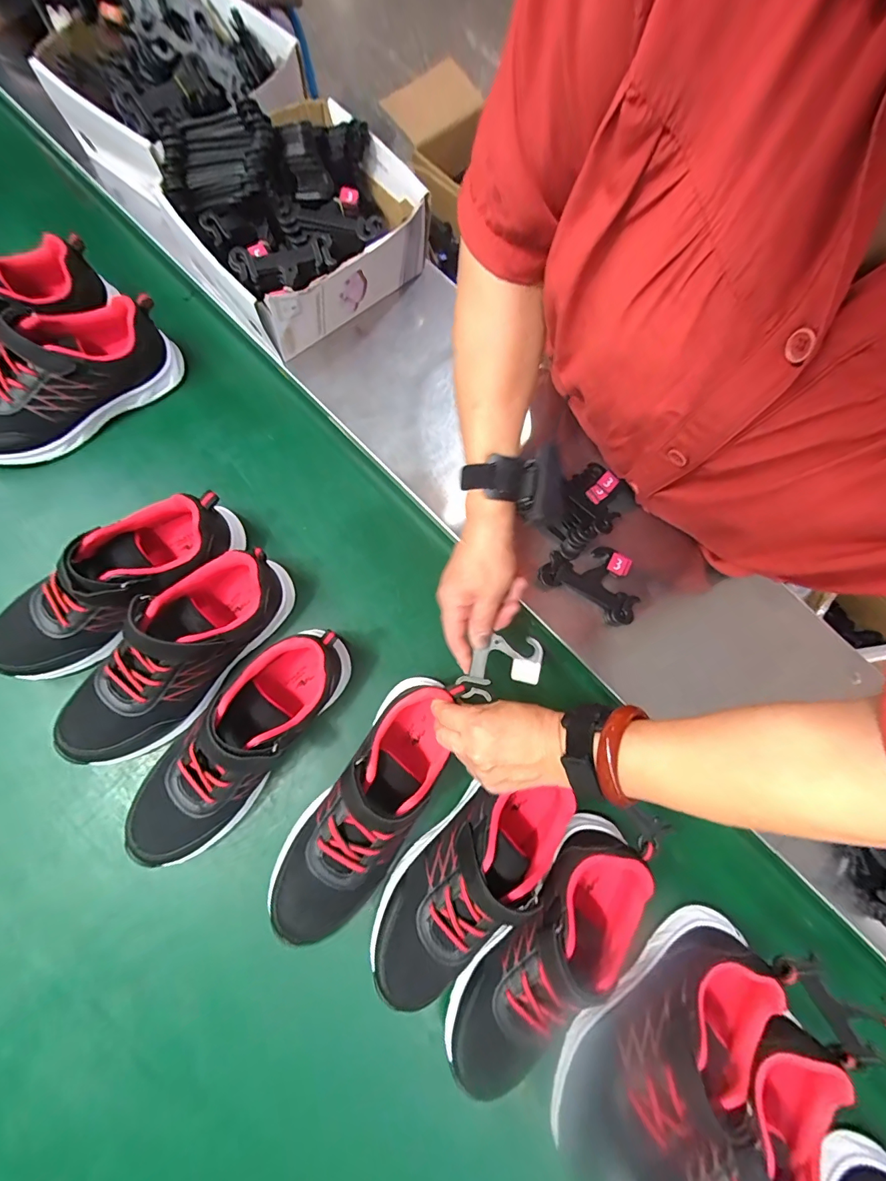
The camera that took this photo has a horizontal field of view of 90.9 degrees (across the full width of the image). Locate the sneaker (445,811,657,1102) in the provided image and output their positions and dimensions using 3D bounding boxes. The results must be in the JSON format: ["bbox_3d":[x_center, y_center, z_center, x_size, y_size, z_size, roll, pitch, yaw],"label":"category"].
[{"bbox_3d":[0.095,0.308,0.369,0.074,0.087,0.230,42,79,3],"label":"sneaker"}]

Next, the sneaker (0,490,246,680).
[{"bbox_3d":[-0.305,-0.008,0.411,0.234,0.095,0.084,-32,81,-12],"label":"sneaker"}]

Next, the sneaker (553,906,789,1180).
[{"bbox_3d":[0.190,0.391,0.371,0.230,0.075,0.091,-31,80,-12],"label":"sneaker"}]

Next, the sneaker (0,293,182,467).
[{"bbox_3d":[-0.401,-0.218,0.457,0.238,0.094,0.081,-33,81,-12],"label":"sneaker"}]

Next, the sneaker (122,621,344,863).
[{"bbox_3d":[-0.179,0.133,0.394,0.089,0.102,0.234,43,76,6],"label":"sneaker"}]

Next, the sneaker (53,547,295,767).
[{"bbox_3d":[-0.243,0.058,0.406,0.078,0.104,0.234,37,76,5],"label":"sneaker"}]

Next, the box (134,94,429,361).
[{"bbox_3d":[-0.157,-0.415,0.491,0.243,0.124,0.213,-41,86,-10],"label":"box"}]

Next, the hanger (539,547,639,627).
[{"bbox_3d":[0.164,-0.015,0.474,0.105,0.019,0.071,29,79,1],"label":"hanger"}]

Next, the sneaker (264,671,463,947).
[{"bbox_3d":[-0.062,0.180,0.378,0.081,0.078,0.232,31,69,5],"label":"sneaker"}]

